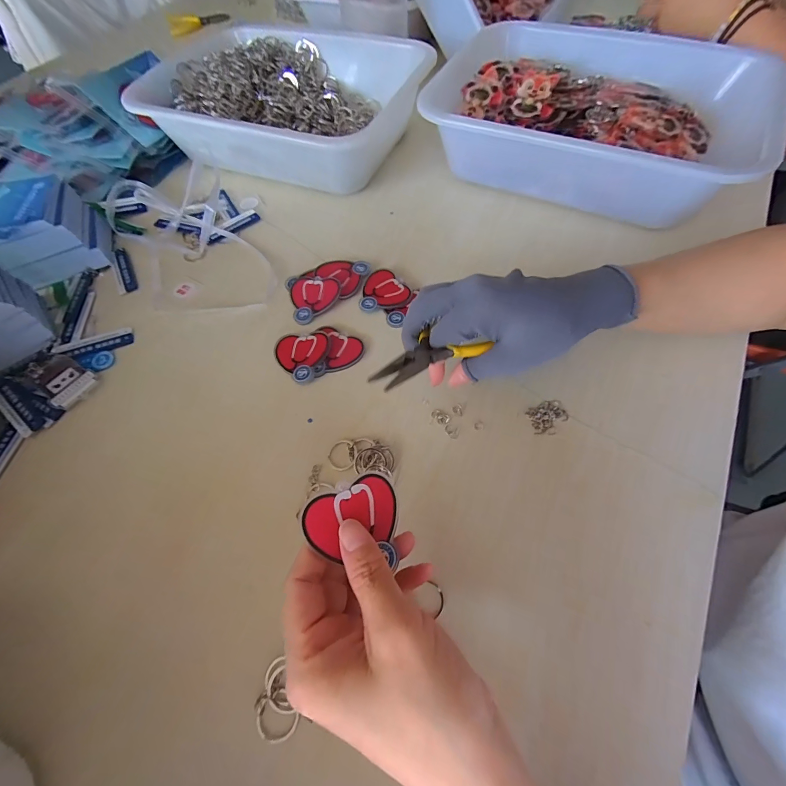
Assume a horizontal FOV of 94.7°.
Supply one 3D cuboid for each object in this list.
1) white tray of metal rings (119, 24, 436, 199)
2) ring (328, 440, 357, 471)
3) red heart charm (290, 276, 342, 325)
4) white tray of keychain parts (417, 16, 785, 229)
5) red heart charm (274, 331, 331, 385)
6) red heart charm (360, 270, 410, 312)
[{"bbox_3d":[-0.137,-0.370,0.470,0.333,0.080,0.241,20,65,13],"label":"white tray of metal rings"},{"bbox_3d":[-0.040,0.049,0.286,0.023,0.005,0.023,-1,62,3],"label":"ring"},{"bbox_3d":[-0.076,-0.097,0.358,0.050,0.007,0.055,-17,63,-5],"label":"red heart charm"},{"bbox_3d":[0.219,-0.300,0.408,0.335,0.086,0.241,25,67,15],"label":"white tray of keychain parts"},{"bbox_3d":[-0.086,-0.037,0.331,0.049,0.006,0.051,-1,62,3],"label":"red heart charm"},{"bbox_3d":[-0.010,-0.103,0.361,0.048,0.006,0.047,-9,62,-1],"label":"red heart charm"}]

